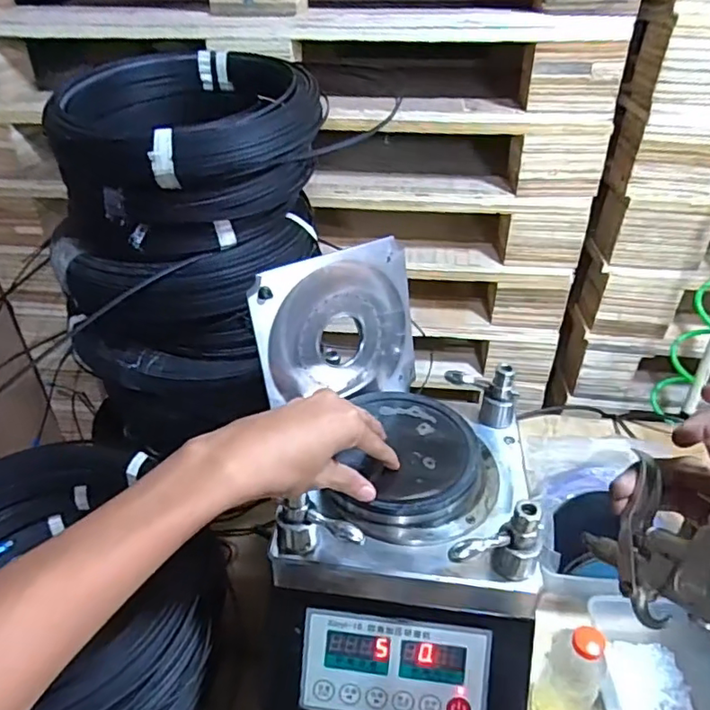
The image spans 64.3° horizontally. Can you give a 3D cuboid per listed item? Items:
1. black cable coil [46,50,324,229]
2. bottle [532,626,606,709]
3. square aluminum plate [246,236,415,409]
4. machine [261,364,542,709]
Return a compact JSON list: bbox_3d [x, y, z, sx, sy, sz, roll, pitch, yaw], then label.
[{"bbox_3d":[-0.199,-0.266,0.683,0.289,0.125,0.252,-29,45,-34],"label":"black cable coil"},{"bbox_3d":[0.204,0.307,0.536,0.049,0.134,0.042,20,41,25],"label":"bottle"},{"bbox_3d":[-0.014,-0.020,0.548,0.172,0.155,0.010,-20,27,-29],"label":"square aluminum plate"},{"bbox_3d":[0.041,0.197,0.533,0.221,0.251,0.261,1,36,2],"label":"machine"}]

